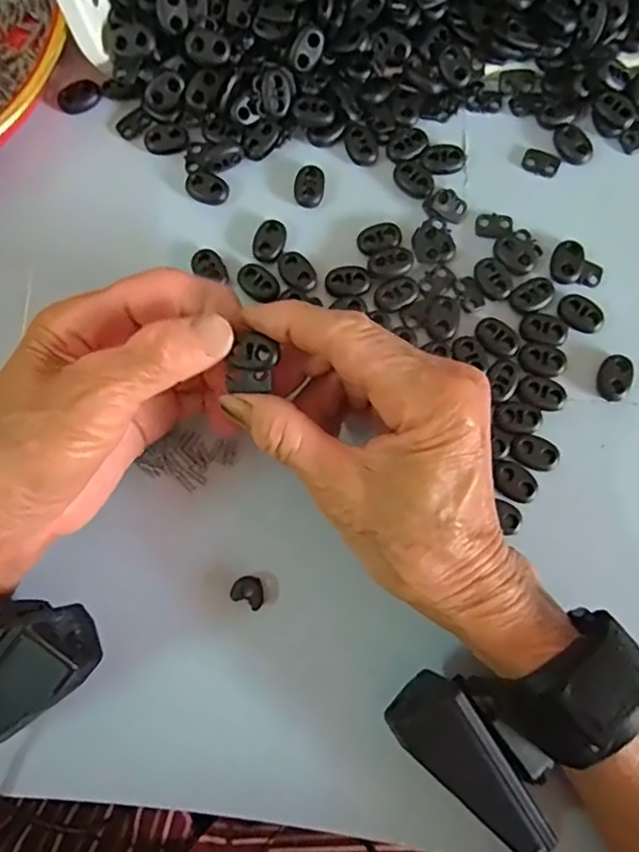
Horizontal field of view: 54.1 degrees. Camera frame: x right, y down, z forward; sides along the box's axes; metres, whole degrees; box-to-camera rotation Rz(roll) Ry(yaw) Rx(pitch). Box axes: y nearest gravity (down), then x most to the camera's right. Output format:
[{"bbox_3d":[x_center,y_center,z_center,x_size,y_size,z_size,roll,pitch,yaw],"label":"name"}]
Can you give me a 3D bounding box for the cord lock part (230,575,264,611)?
[{"bbox_3d":[-0.031,0.073,0.275,0.015,0.004,0.012,25,80,4],"label":"cord lock part"}]

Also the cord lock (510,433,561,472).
[{"bbox_3d":[0.098,0.012,0.282,0.021,0.004,0.015,28,80,5],"label":"cord lock"}]

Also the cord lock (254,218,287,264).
[{"bbox_3d":[-0.024,-0.091,0.307,0.015,0.005,0.023,16,80,3],"label":"cord lock"}]

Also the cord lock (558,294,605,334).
[{"bbox_3d":[0.124,-0.053,0.294,0.022,0.004,0.015,30,81,5],"label":"cord lock"}]

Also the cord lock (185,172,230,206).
[{"bbox_3d":[-0.056,-0.119,0.313,0.022,0.006,0.014,16,80,3],"label":"cord lock"}]

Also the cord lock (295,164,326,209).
[{"bbox_3d":[-0.005,-0.120,0.312,0.014,0.005,0.021,9,79,1],"label":"cord lock"}]

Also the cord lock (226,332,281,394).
[{"bbox_3d":[-0.025,-0.023,0.233,0.016,0.007,0.020,7,79,1],"label":"cord lock"}]

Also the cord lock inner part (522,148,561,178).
[{"bbox_3d":[0.111,-0.132,0.313,0.018,0.004,0.013,28,80,5],"label":"cord lock inner part"}]

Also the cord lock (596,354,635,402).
[{"bbox_3d":[0.137,-0.023,0.288,0.016,0.007,0.021,30,81,5],"label":"cord lock"}]

